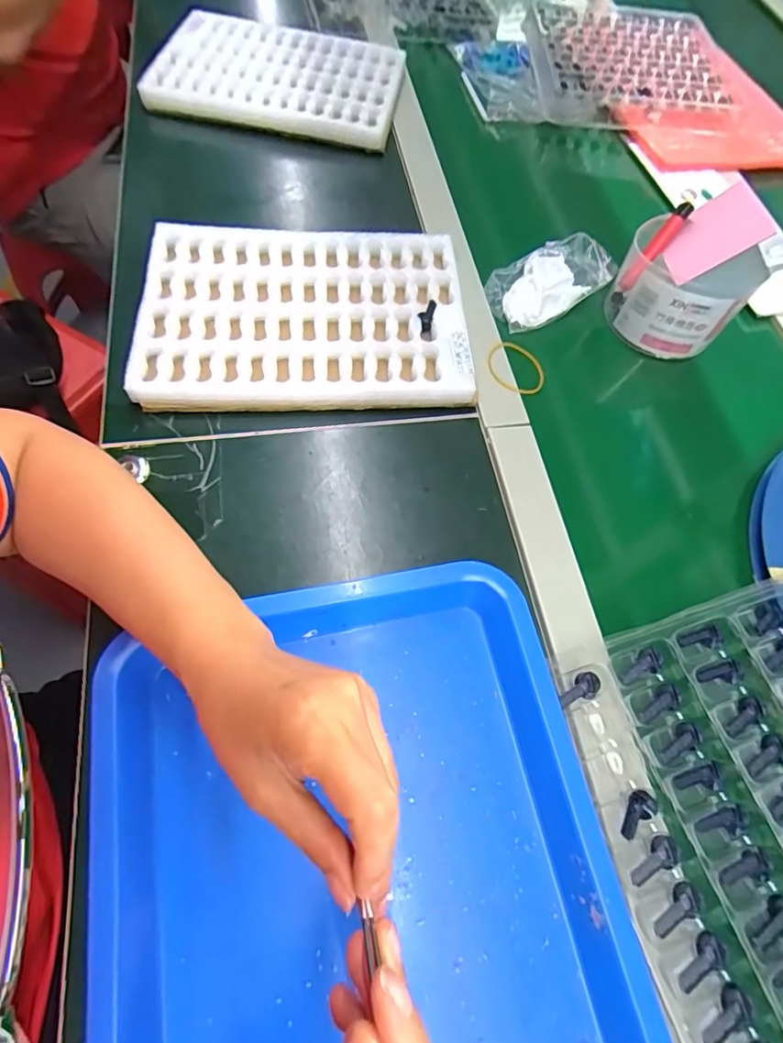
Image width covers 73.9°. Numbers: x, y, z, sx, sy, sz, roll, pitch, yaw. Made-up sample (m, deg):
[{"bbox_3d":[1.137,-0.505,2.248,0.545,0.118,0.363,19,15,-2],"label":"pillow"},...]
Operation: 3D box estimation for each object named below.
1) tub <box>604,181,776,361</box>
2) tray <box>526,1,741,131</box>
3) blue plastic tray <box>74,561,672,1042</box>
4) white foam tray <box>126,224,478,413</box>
[{"bbox_3d":[0.269,-0.226,0.473,0.110,0.107,0.096,36,68,13],"label":"tub"},{"bbox_3d":[0.315,-0.614,0.699,0.254,0.032,0.259,1,67,-4],"label":"tray"},{"bbox_3d":[-0.022,0.193,0.275,0.280,0.036,0.319,-9,66,-6],"label":"blue plastic tray"},{"bbox_3d":[-0.072,-0.183,0.455,0.269,0.034,0.193,-2,64,-7],"label":"white foam tray"}]

